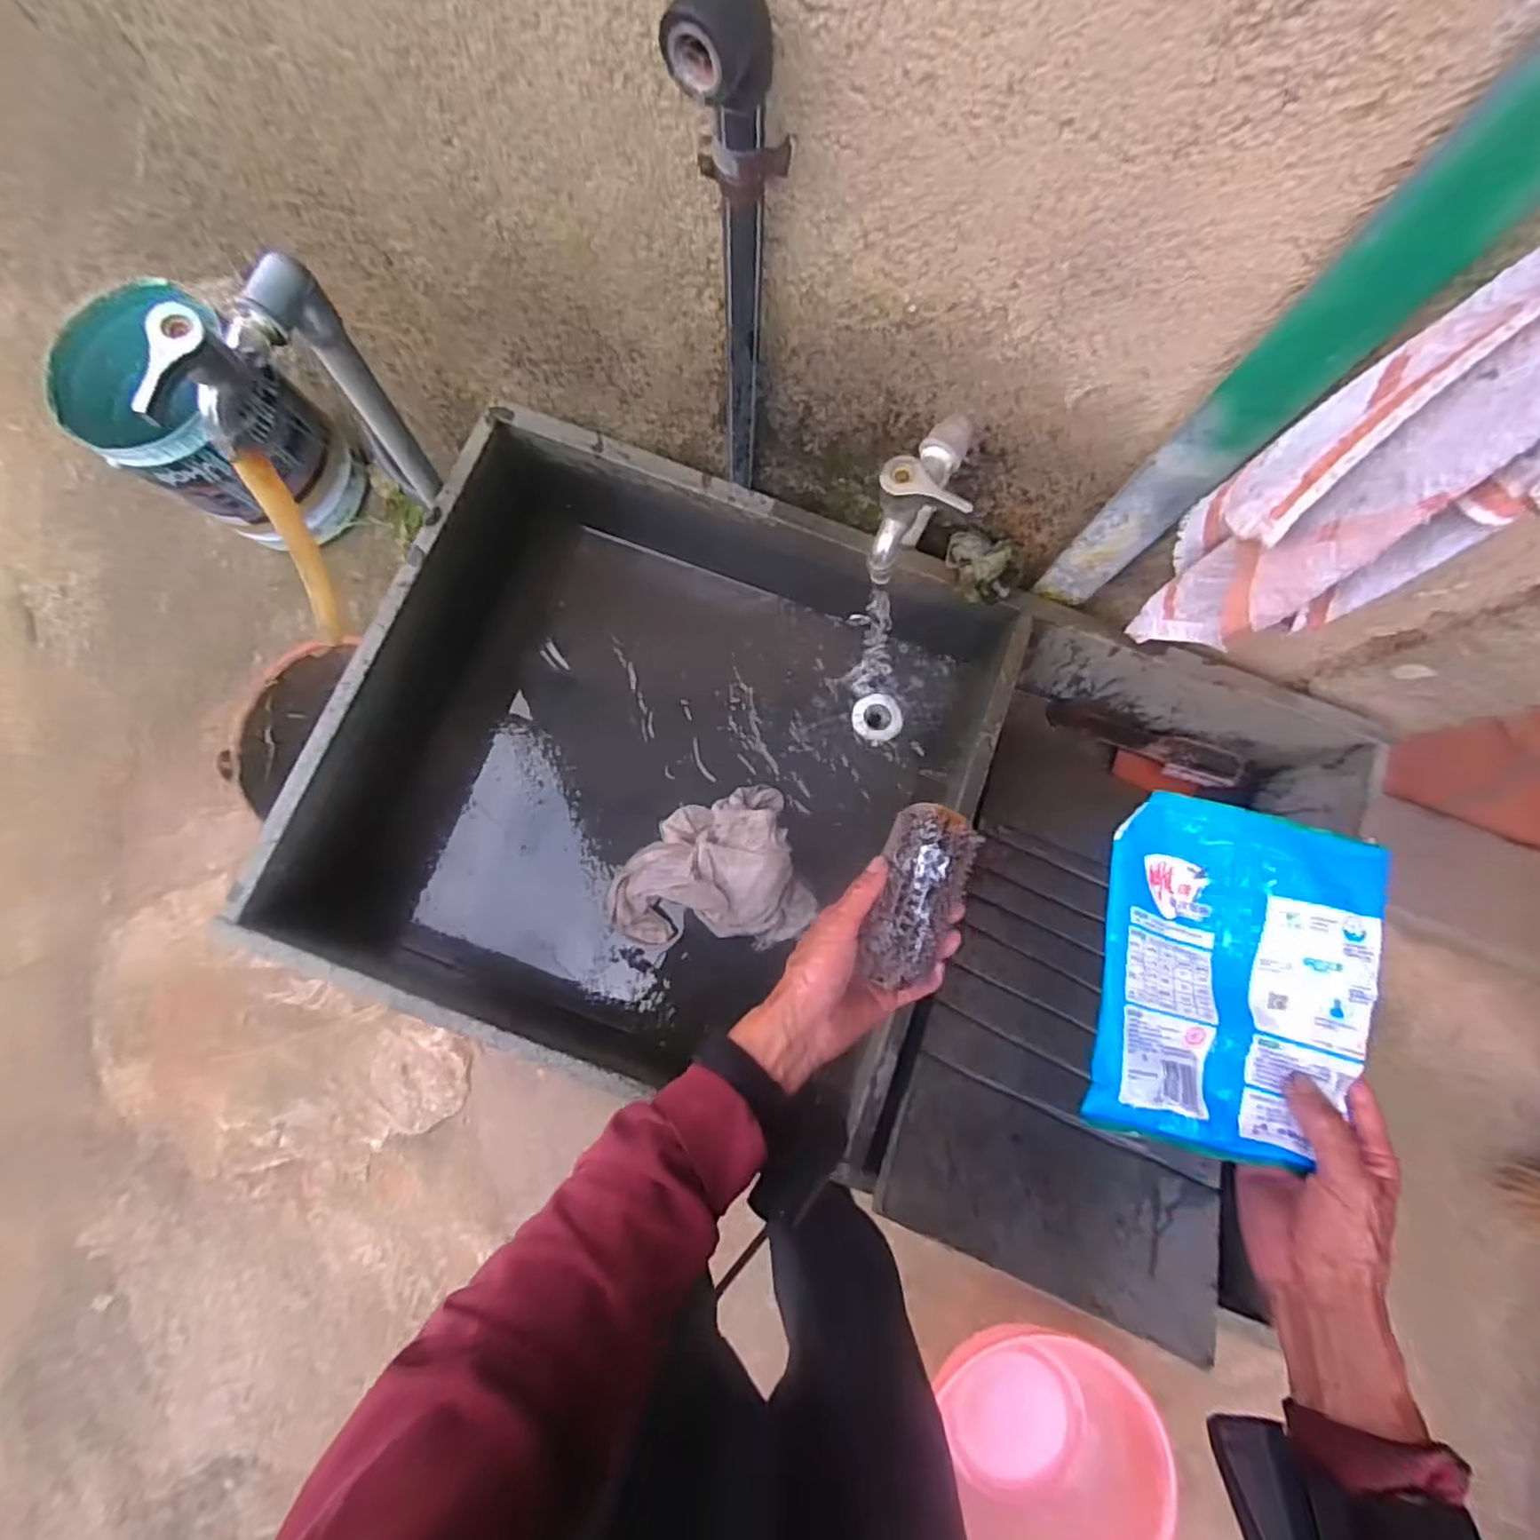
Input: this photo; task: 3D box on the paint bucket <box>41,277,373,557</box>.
[{"bbox_3d":[-0.952,-0.578,1.182,0.302,0.351,0.273,-1,80,-2],"label":"paint bucket"}]

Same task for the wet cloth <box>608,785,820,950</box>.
[{"bbox_3d":[-0.066,0.117,0.727,0.201,0.077,0.163,-18,81,-4],"label":"wet cloth"}]

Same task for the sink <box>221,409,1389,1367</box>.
[{"bbox_3d":[0.060,0.064,0.707,0.924,0.264,0.561,20,80,2],"label":"sink"}]

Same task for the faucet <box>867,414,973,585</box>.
[{"bbox_3d":[0.105,-0.200,0.483,0.054,0.079,0.111,12,80,1],"label":"faucet"}]

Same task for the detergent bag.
[{"bbox_3d":[0.291,0.128,0.434,0.158,0.032,0.208,14,80,1],"label":"detergent bag"}]

